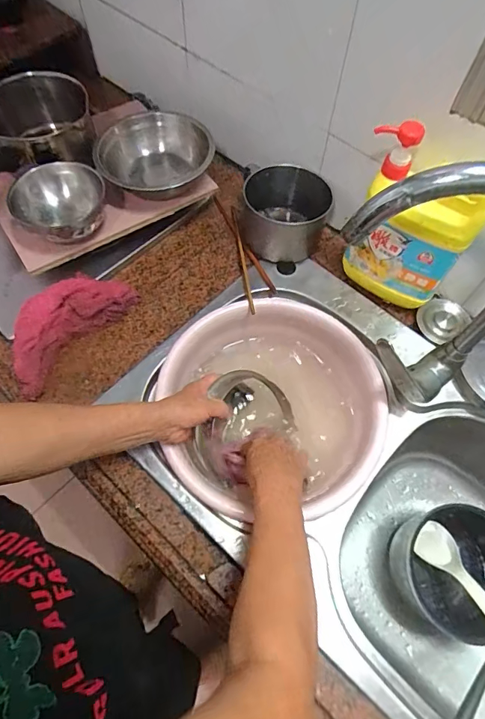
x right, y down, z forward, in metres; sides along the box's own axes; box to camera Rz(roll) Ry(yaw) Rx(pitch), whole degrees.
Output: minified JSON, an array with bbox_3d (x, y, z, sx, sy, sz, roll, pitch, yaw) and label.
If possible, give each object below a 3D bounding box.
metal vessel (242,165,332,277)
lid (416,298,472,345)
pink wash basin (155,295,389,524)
[{"bbox_3d":[0.067,-0.241,0.697,0.138,0.090,0.146,20,64,8],"label":"metal vessel"},{"bbox_3d":[0.314,-0.063,0.666,0.013,0.066,0.066,-5,60,-56],"label":"lid"},{"bbox_3d":[0.042,0.075,0.634,0.311,0.110,0.326,1,63,-2],"label":"pink wash basin"}]

